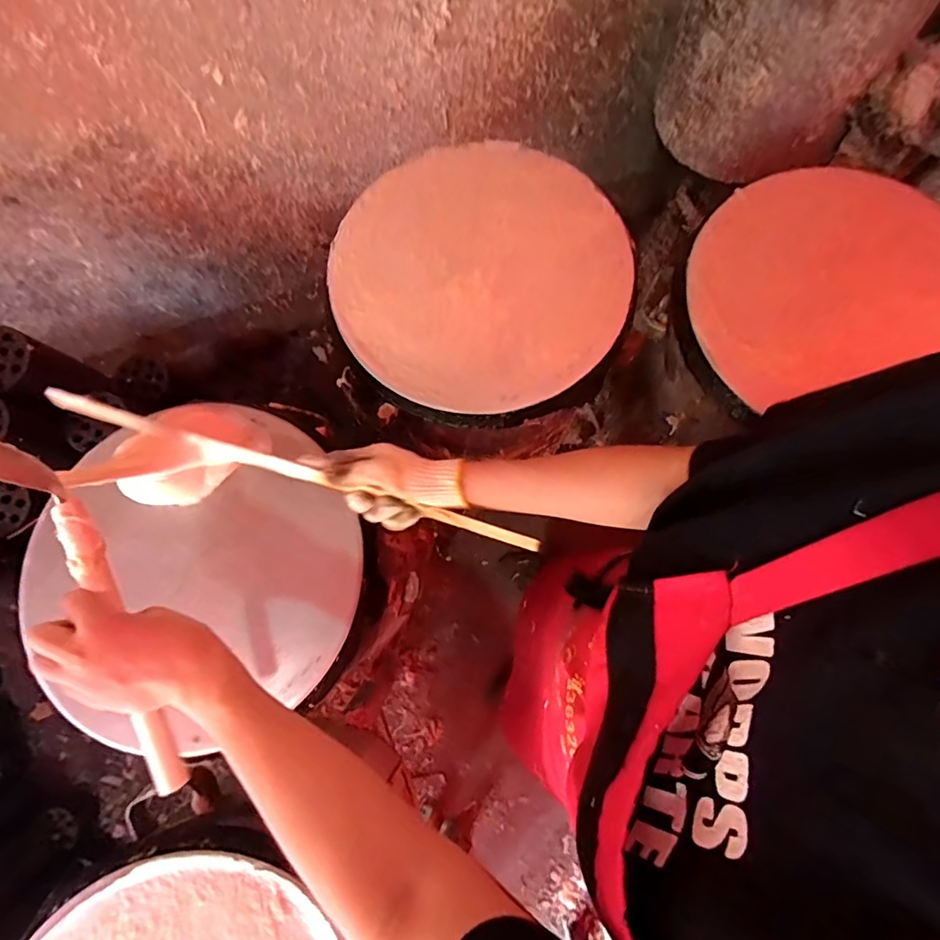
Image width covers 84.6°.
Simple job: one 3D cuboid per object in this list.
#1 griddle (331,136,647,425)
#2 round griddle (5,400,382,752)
[{"bbox_3d":[0.015,-0.238,0.647,0.359,0.035,0.356,0,78,1],"label":"griddle"},{"bbox_3d":[-0.299,0.116,0.572,0.356,0.061,0.332,0,78,1],"label":"round griddle"}]

